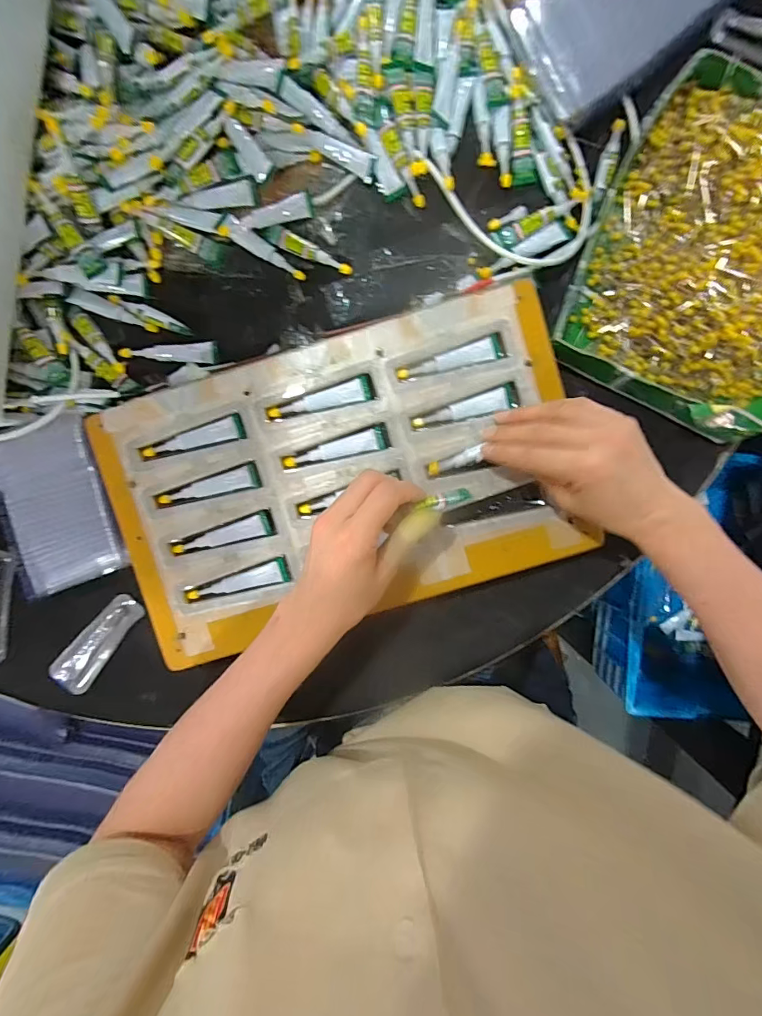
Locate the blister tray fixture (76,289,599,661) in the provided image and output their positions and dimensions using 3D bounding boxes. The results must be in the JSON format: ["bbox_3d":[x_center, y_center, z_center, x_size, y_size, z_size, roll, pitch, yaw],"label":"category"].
[{"bbox_3d":[-0.029,-0.024,0.367,0.371,0.014,0.226,-16,93,1],"label":"blister tray fixture"}]

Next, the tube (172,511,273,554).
[{"bbox_3d":[-0.133,0.023,0.374,0.083,0.004,0.019,-15,93,1],"label":"tube"}]

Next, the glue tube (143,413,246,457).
[{"bbox_3d":[-0.156,-0.058,0.371,0.085,0.006,0.018,-15,93,1],"label":"glue tube"}]

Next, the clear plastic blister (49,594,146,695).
[{"bbox_3d":[-0.260,0.124,0.407,0.034,0.011,0.100,40,92,-2],"label":"clear plastic blister"}]

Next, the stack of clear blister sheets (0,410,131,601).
[{"bbox_3d":[-0.279,-0.001,0.390,0.100,0.027,0.137,-17,93,1],"label":"stack of clear blister sheets"}]

